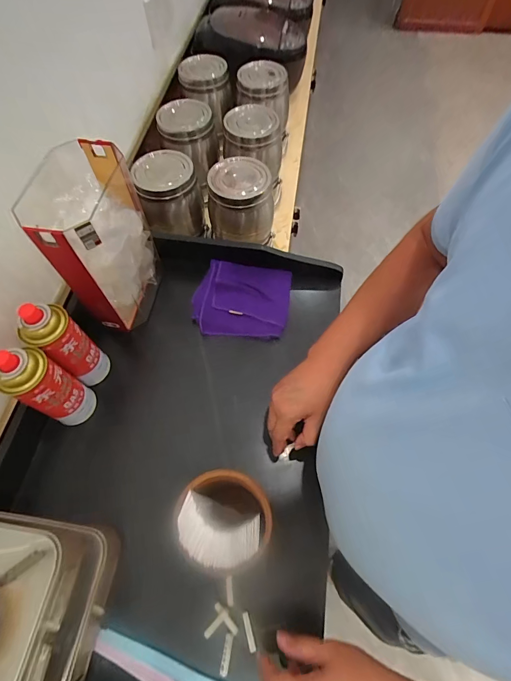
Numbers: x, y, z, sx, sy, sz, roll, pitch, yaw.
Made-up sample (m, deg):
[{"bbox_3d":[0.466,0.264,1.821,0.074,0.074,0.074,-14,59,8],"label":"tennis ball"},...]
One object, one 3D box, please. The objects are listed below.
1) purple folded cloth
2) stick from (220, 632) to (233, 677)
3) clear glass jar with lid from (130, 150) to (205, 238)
[{"bbox_3d":[-0.024,-0.081,0.656,0.173,0.031,0.145,4,63,3],"label":"purple folded cloth"},{"bbox_3d":[-0.036,0.391,0.429,0.010,0.007,0.040,9,63,6],"label":"stick"},{"bbox_3d":[-0.191,-0.324,0.772,0.122,0.149,0.127,0,62,1],"label":"clear glass jar with lid"}]

